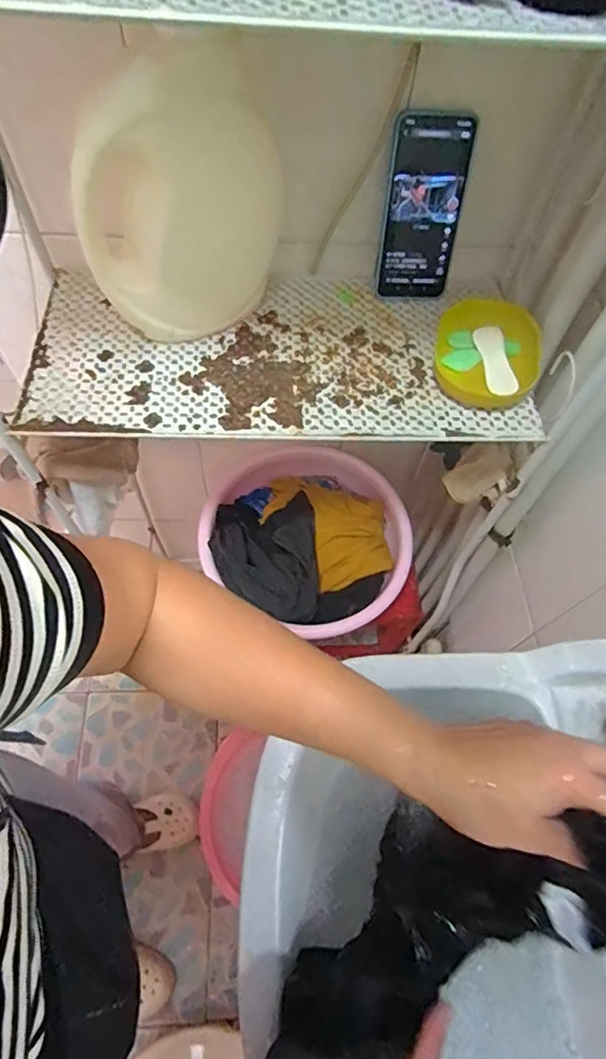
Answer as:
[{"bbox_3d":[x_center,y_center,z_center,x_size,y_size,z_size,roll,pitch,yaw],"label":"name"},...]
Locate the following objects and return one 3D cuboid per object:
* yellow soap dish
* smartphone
[{"bbox_3d":[0.200,-0.190,0.577,0.114,0.032,0.136,12,62,3],"label":"yellow soap dish"},{"bbox_3d":[0.127,-0.335,0.570,0.087,0.172,0.018,-1,40,-4],"label":"smartphone"}]

